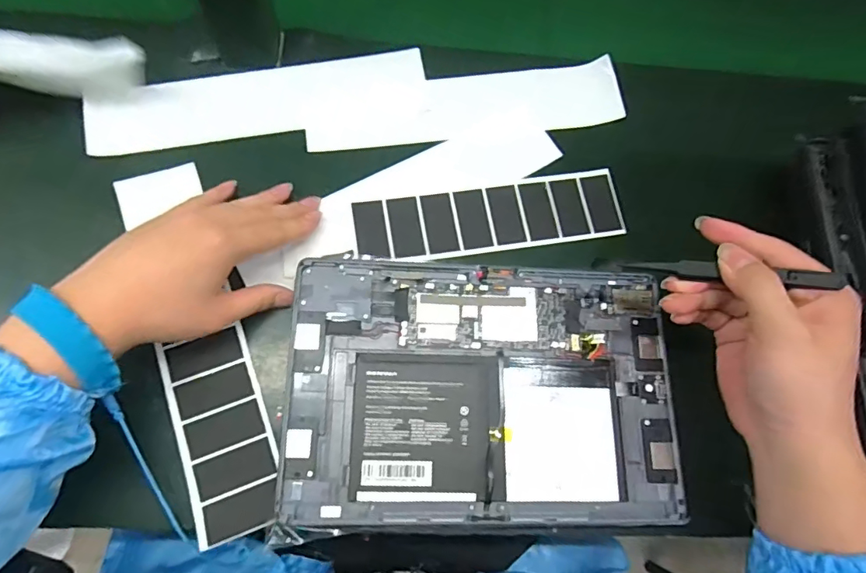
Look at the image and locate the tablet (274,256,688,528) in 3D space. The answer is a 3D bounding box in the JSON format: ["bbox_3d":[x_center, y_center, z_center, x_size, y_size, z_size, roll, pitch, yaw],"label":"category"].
[{"bbox_3d":[0.035,0.066,0.332,0.251,0.007,0.166,2,73,-6],"label":"tablet"}]

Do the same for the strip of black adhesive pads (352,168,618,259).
[{"bbox_3d":[0.046,-0.055,0.396,0.212,0.004,0.054,-8,75,-8],"label":"strip of black adhesive pads"}]

